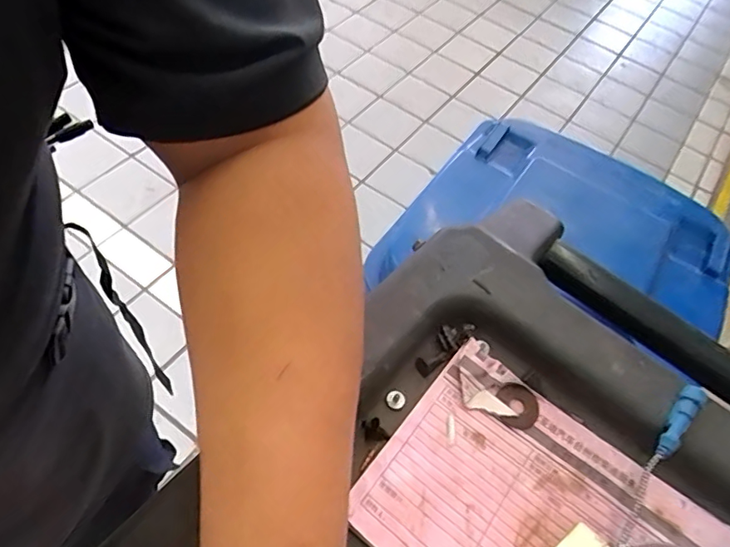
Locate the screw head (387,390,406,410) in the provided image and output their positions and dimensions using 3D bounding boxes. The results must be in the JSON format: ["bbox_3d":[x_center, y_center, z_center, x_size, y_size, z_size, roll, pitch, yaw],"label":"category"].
[{"bbox_3d":[0.020,0.082,0.348,0.013,0.004,0.012,4,55,-6],"label":"screw head"}]

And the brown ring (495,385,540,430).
[{"bbox_3d":[0.101,0.088,0.352,0.027,0.004,0.028,4,55,-6],"label":"brown ring"}]

